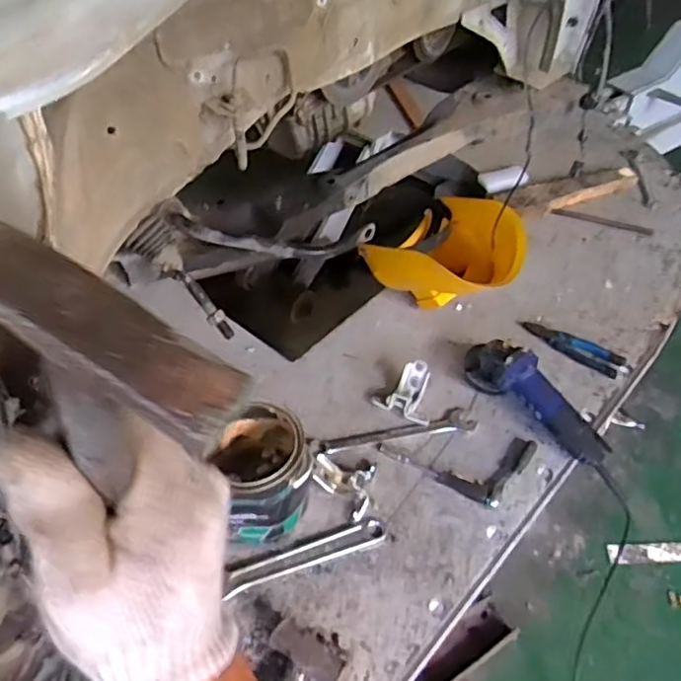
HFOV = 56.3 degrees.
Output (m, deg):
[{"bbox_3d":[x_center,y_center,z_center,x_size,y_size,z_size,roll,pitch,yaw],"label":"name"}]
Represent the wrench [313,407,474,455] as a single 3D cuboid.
[{"bbox_3d":[0.092,0.157,1.101,0.286,0.015,0.046,-12,48,-9],"label":"wrench"}]

